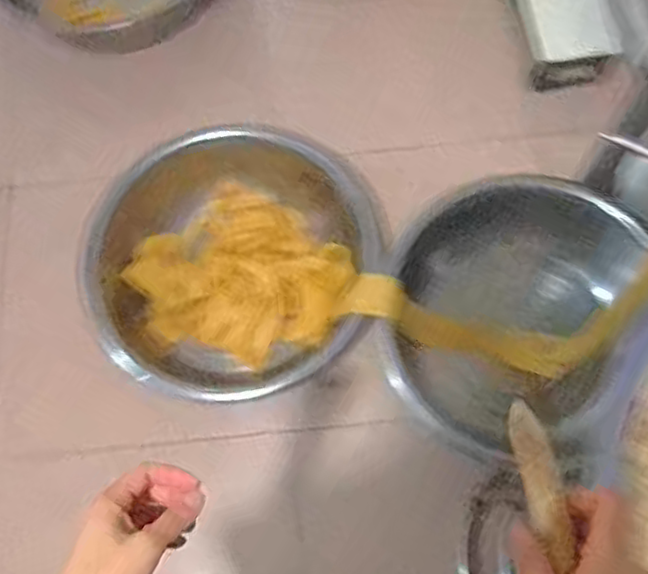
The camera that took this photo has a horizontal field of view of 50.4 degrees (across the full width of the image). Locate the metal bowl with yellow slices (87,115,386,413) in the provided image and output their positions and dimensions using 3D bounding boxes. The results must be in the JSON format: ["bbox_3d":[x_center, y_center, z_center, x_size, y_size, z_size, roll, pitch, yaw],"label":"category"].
[{"bbox_3d":[-0.190,-0.035,1.388,0.561,0.161,0.522,-1,71,2],"label":"metal bowl with yellow slices"}]

